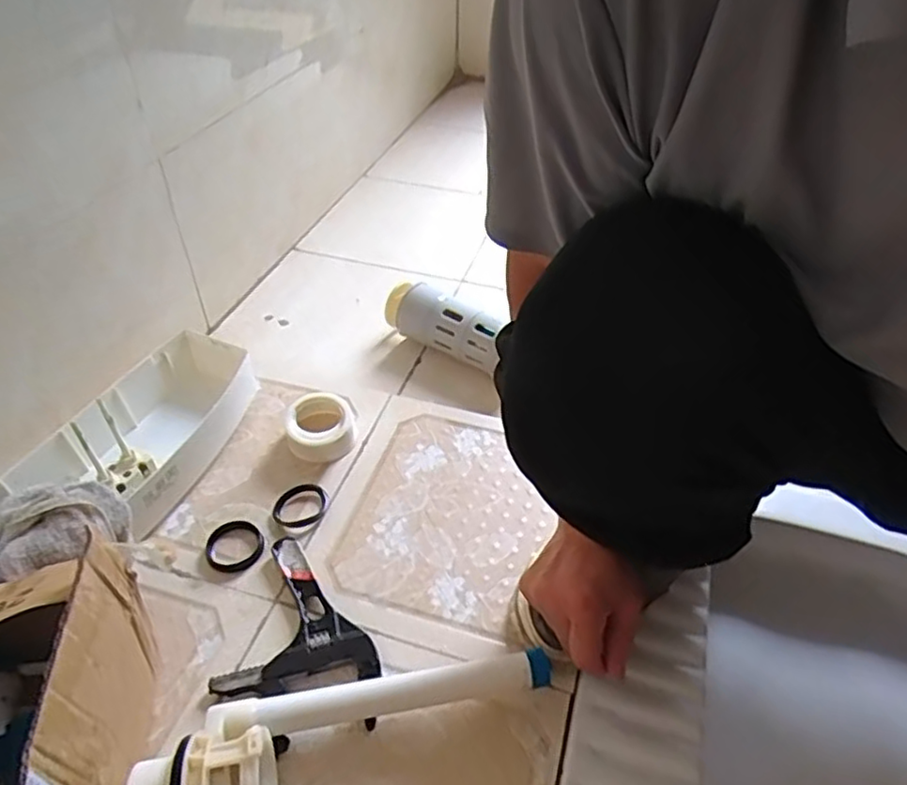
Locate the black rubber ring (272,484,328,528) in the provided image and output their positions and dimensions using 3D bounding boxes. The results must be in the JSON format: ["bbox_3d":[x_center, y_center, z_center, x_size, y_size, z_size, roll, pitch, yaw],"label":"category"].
[{"bbox_3d":[-0.159,0.119,0.686,0.060,0.006,0.051,-33,52,-32],"label":"black rubber ring"}]

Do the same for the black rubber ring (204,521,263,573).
[{"bbox_3d":[-0.217,0.153,0.650,0.055,0.012,0.056,1,42,-1],"label":"black rubber ring"}]

